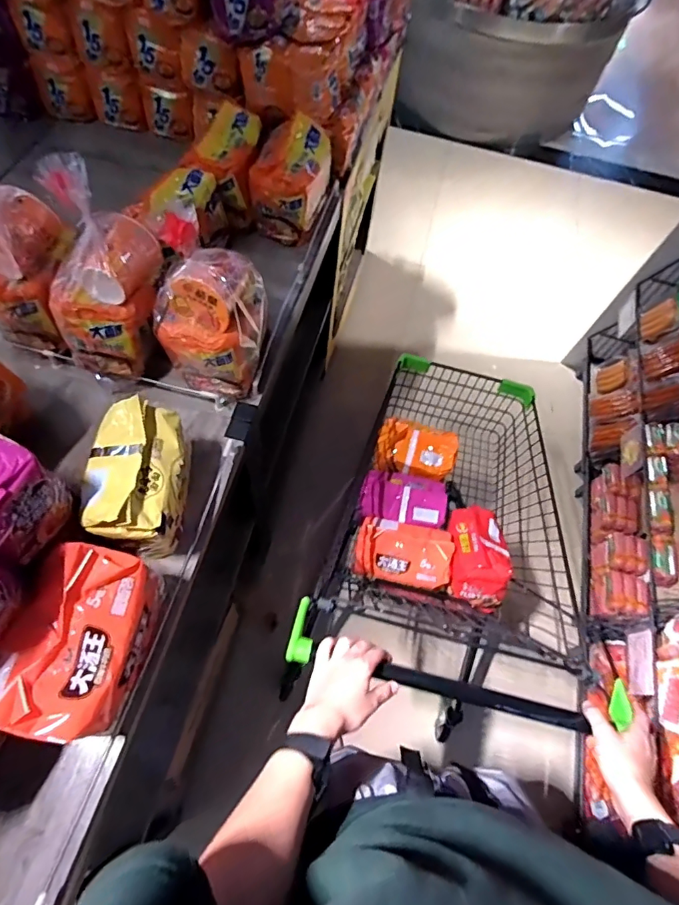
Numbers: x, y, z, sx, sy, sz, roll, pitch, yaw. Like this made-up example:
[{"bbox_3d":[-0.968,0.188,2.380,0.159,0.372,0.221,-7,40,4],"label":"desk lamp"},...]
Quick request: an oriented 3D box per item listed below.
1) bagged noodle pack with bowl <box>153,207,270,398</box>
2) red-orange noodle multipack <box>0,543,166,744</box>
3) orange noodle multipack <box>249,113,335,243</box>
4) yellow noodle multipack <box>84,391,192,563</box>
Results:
[{"bbox_3d":[-0.223,-0.261,0.841,0.165,0.274,0.205,14,64,4],"label":"bagged noodle pack with bowl"},{"bbox_3d":[-0.343,0.247,0.634,0.143,0.134,0.224,7,64,0],"label":"red-orange noodle multipack"},{"bbox_3d":[-0.115,-0.647,1.147,0.157,0.166,0.231,15,64,5],"label":"orange noodle multipack"},{"bbox_3d":[-0.312,0.048,0.762,0.130,0.177,0.217,4,64,-1],"label":"yellow noodle multipack"}]

